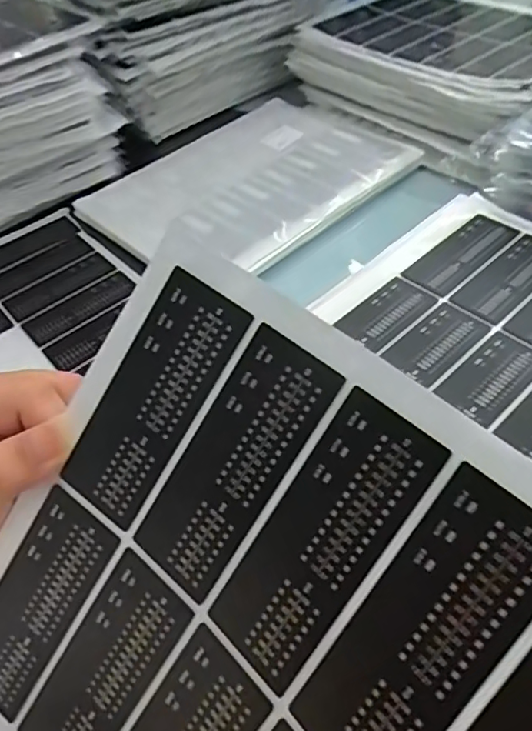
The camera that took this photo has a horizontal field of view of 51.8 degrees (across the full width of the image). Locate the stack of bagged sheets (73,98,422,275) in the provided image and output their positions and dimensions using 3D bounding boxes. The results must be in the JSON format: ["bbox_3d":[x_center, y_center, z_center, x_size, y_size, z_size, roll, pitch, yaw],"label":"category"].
[{"bbox_3d":[-0.012,-0.180,0.531,0.269,0.032,0.203,-37,55,-23],"label":"stack of bagged sheets"}]

